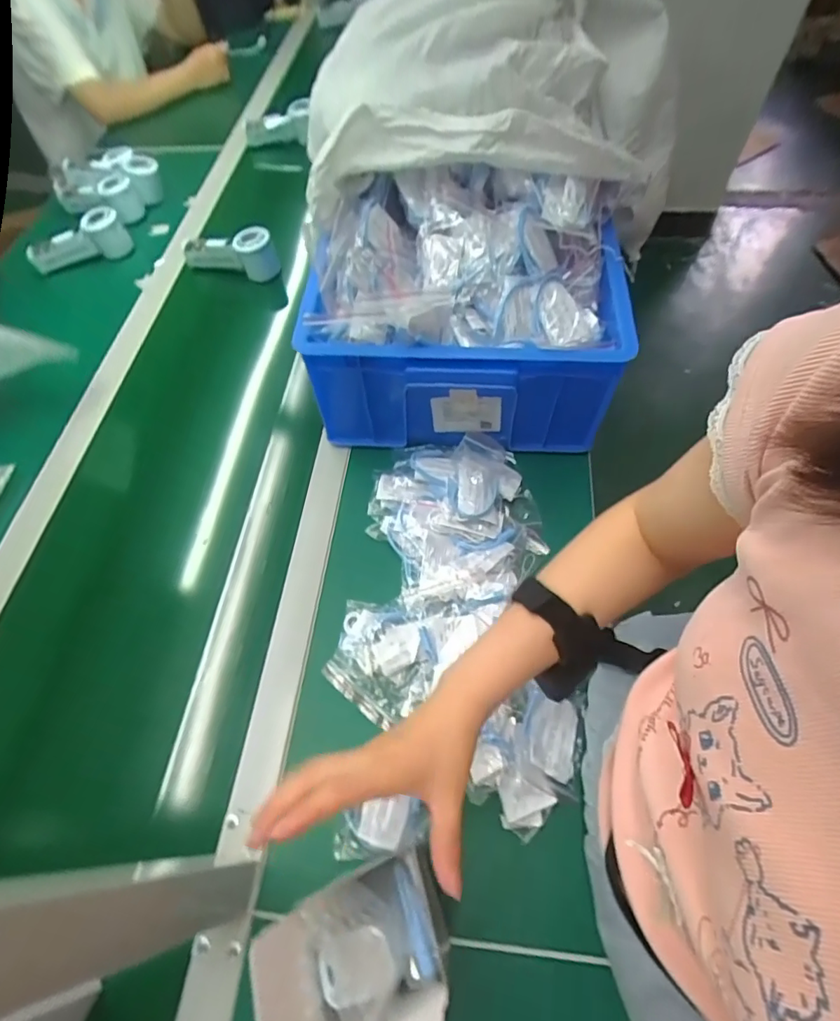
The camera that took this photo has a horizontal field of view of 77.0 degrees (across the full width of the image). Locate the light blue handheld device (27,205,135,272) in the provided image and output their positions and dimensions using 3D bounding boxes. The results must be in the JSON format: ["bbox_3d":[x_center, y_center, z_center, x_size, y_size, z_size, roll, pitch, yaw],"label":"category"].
[{"bbox_3d":[-0.553,-0.437,0.851,0.153,0.052,0.057,-18,60,-9],"label":"light blue handheld device"}]

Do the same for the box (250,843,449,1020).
[{"bbox_3d":[-0.026,0.234,0.270,0.081,0.122,0.079,-19,61,-9],"label":"box"}]

